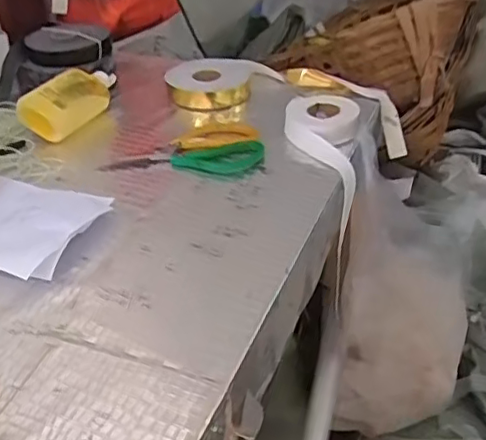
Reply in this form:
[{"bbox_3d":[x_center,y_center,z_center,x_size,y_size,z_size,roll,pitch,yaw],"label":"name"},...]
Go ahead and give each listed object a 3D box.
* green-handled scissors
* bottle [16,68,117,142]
[{"bbox_3d":[-0.066,-0.087,0.723,0.180,0.011,0.102,2,36,6],"label":"green-handled scissors"},{"bbox_3d":[-0.213,-0.157,0.787,0.061,0.057,0.150,18,40,26],"label":"bottle"}]

